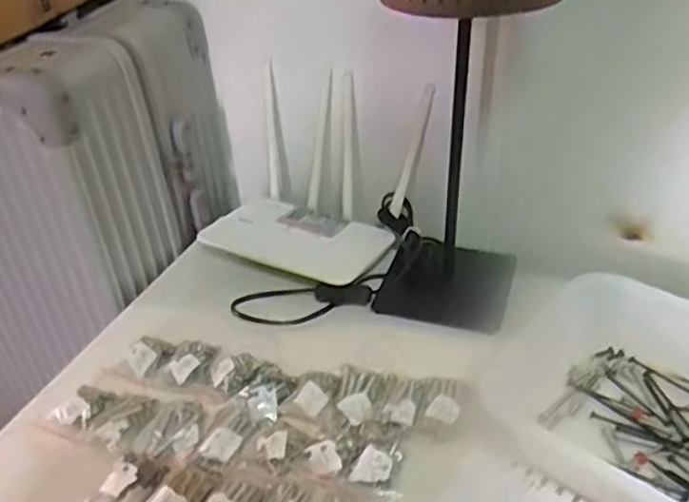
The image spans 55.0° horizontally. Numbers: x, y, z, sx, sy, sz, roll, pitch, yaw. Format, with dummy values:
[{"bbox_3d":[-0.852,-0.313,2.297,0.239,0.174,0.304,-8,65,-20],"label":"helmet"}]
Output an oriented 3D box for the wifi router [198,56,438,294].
[{"bbox_3d":[-0.034,-0.084,0.722,0.207,0.134,0.191,15,39,25],"label":"wifi router"}]

